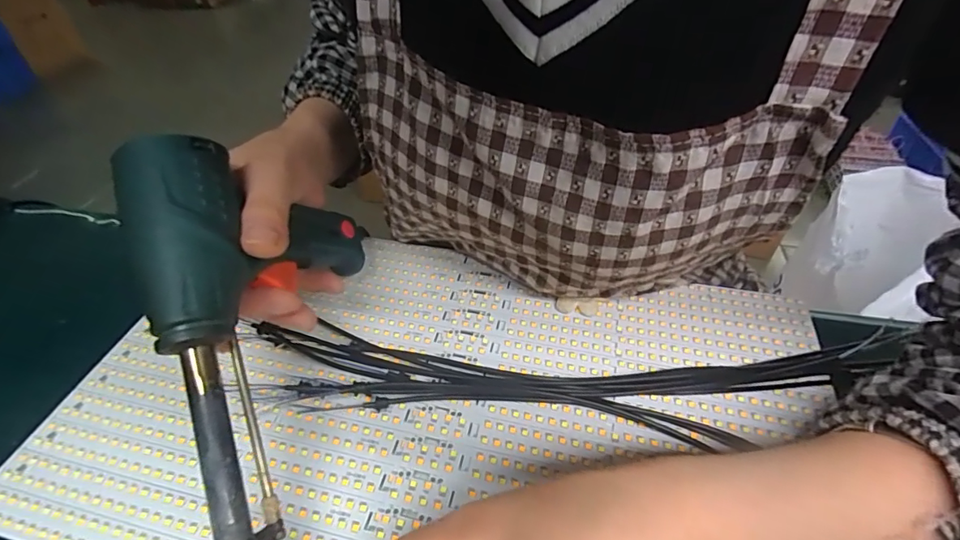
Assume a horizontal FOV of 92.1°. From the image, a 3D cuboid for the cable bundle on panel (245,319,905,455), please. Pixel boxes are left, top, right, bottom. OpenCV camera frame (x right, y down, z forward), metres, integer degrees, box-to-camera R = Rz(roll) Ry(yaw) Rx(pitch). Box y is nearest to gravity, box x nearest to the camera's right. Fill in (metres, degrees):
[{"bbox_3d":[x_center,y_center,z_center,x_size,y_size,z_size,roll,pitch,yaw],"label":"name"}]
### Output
[{"bbox_3d":[0.051,0.058,0.261,0.362,0.016,0.064,2,42,3],"label":"cable bundle on panel"}]

